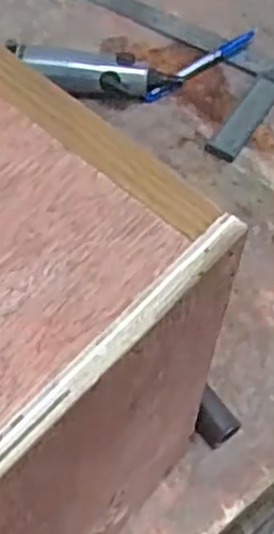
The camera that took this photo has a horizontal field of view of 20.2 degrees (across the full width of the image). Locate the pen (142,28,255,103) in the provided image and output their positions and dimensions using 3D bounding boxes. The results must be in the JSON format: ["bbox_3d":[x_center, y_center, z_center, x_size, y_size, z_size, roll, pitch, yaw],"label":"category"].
[{"bbox_3d":[0.065,-0.206,0.782,0.143,0.007,0.016,-32,66,-18],"label":"pen"}]

